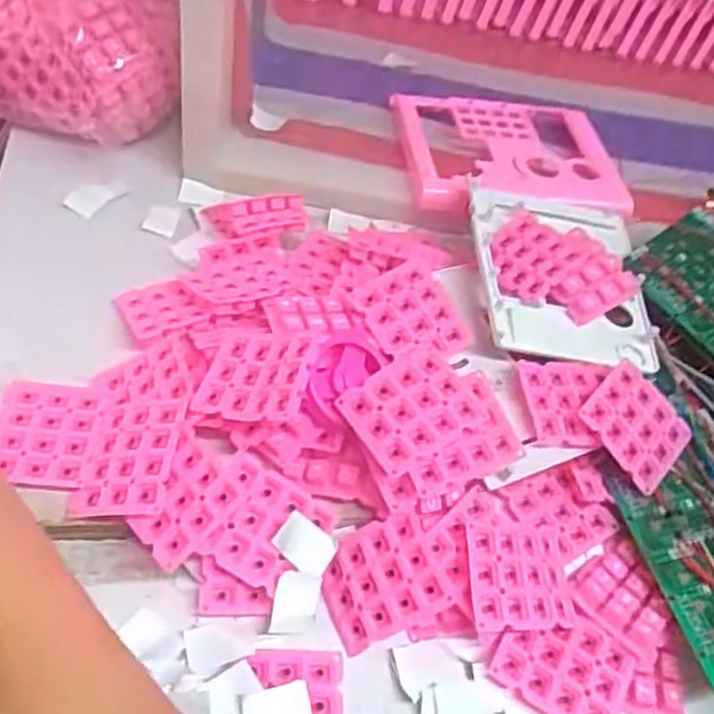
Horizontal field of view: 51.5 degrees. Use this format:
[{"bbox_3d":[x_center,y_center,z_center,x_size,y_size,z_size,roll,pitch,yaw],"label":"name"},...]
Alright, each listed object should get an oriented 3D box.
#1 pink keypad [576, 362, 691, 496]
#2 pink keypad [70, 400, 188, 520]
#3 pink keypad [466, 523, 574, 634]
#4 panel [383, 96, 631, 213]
[{"bbox_3d":[0.153,0.037,0.404,0.049,0.004,0.059,-42,94,-25],"label":"pink keypad"},{"bbox_3d":[-0.111,0.048,0.360,0.046,0.006,0.060,-6,56,17],"label":"pink keypad"},{"bbox_3d":[0.082,0.108,0.362,0.060,0.010,0.049,7,64,-24],"label":"pink keypad"},{"bbox_3d":[0.117,-0.156,0.556,0.165,0.022,0.132,2,52,-11],"label":"panel"}]

